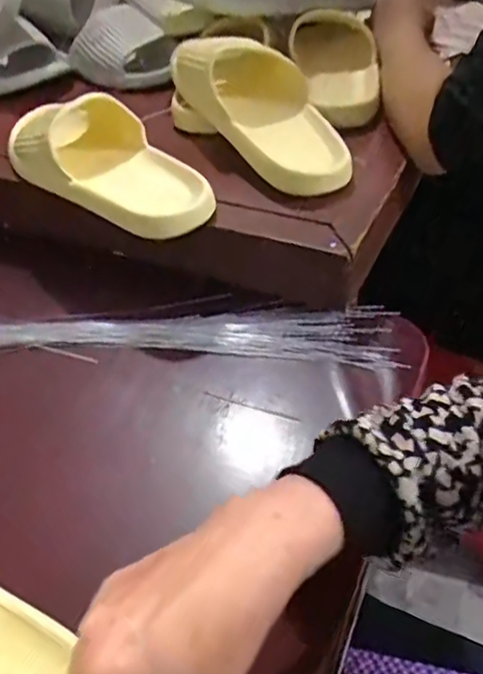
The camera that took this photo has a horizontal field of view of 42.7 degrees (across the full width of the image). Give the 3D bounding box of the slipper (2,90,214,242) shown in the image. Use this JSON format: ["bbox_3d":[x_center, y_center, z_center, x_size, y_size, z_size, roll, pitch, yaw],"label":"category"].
[{"bbox_3d":[-0.126,-0.171,0.571,0.252,0.058,0.108,30,52,29],"label":"slipper"}]

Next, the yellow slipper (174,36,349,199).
[{"bbox_3d":[0.017,-0.219,0.587,0.087,0.073,0.231,-31,69,-25],"label":"yellow slipper"}]

